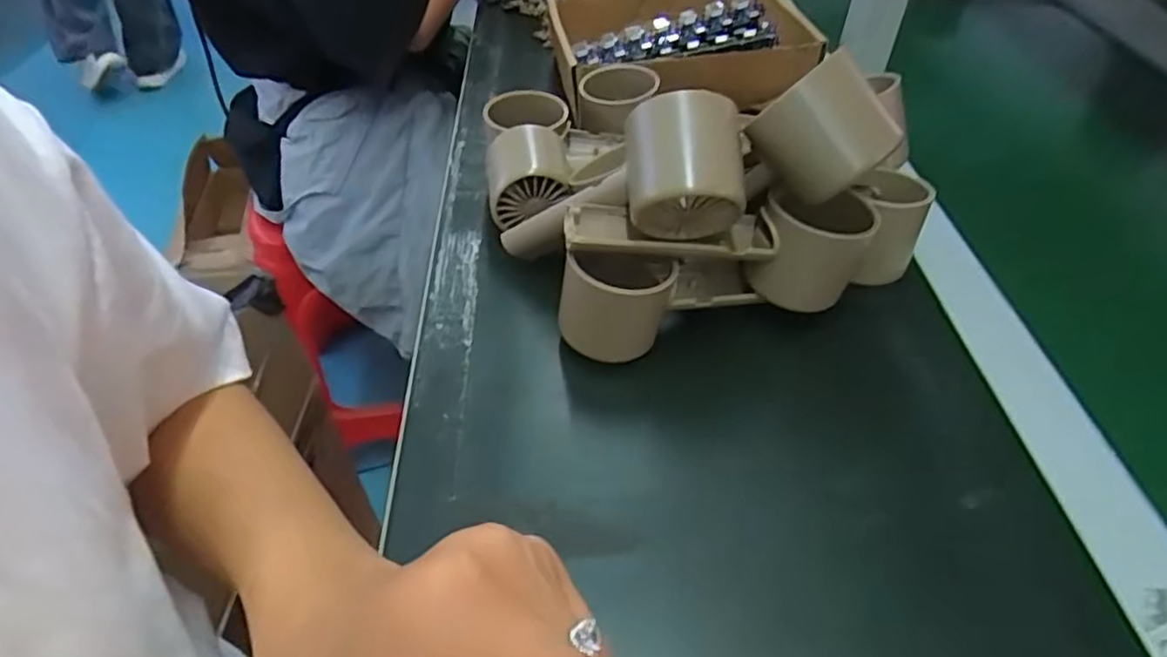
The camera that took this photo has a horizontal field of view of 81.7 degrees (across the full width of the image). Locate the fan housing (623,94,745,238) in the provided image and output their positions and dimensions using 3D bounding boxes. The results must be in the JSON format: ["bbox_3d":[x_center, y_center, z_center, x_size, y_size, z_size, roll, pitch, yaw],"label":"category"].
[{"bbox_3d":[0.050,-0.075,0.328,0.059,0.064,0.049,1,45,3],"label":"fan housing"}]

